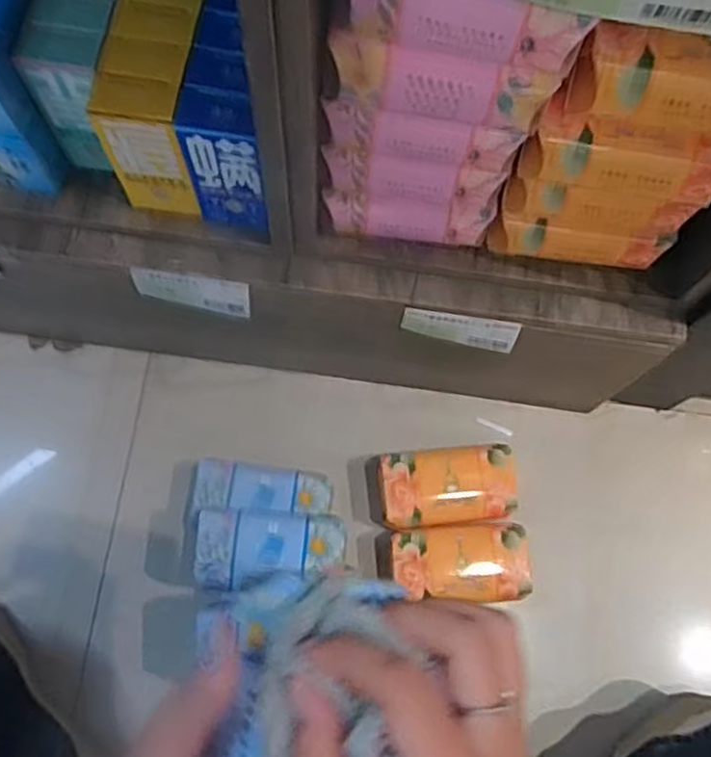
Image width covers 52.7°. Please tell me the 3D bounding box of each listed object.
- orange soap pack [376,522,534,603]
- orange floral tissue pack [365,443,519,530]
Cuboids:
[{"bbox_3d":[0.092,0.170,0.653,0.126,0.052,0.067,-2,73,-3],"label":"orange soap pack"},{"bbox_3d":[0.080,0.104,0.672,0.132,0.052,0.068,-3,73,-3],"label":"orange floral tissue pack"}]

